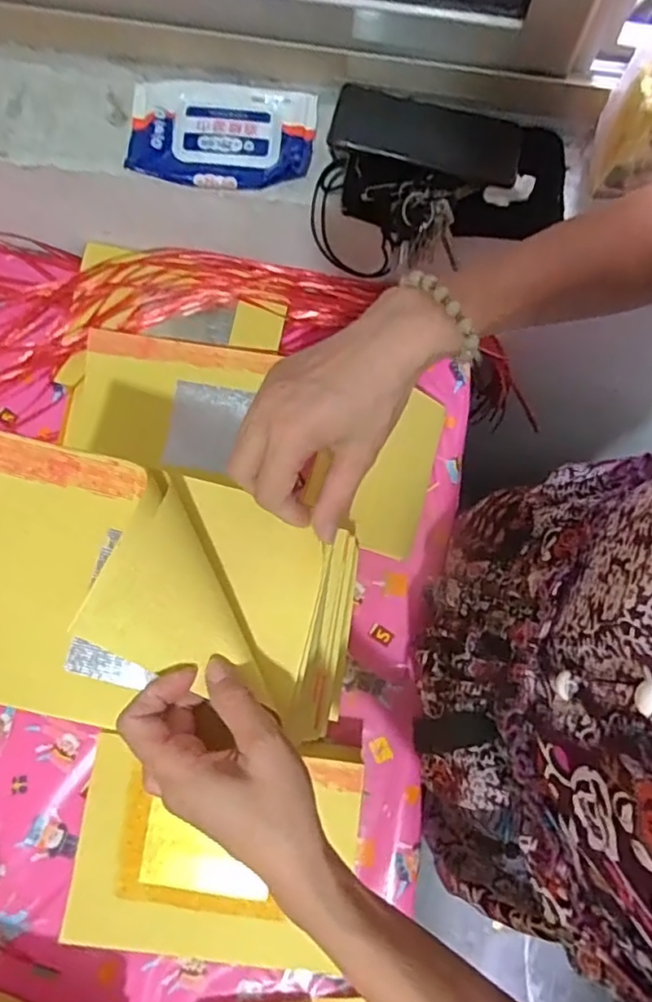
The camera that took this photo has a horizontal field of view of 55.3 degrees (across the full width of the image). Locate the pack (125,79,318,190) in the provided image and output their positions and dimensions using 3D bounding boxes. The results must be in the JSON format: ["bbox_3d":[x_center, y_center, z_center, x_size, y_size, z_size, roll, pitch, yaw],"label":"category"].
[{"bbox_3d":[-0.099,-0.343,0.583,0.170,0.019,0.101,7,77,1],"label":"pack"}]

